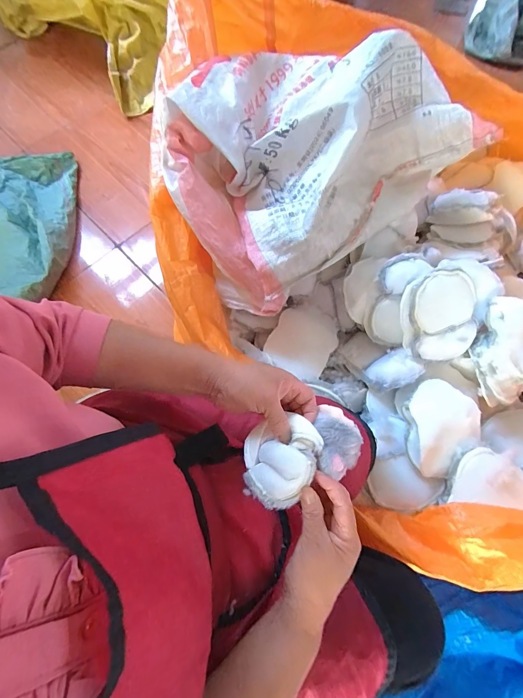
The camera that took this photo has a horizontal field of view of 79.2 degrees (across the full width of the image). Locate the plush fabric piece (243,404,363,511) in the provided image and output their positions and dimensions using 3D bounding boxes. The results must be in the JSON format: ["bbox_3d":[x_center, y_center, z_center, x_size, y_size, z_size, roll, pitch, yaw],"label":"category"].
[{"bbox_3d":[0.046,0.120,0.360,0.135,0.033,0.086,-16,72,-6],"label":"plush fabric piece"}]

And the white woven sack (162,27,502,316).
[{"bbox_3d":[0.082,-0.381,0.652,0.533,0.256,0.416,-36,75,-11],"label":"white woven sack"}]

